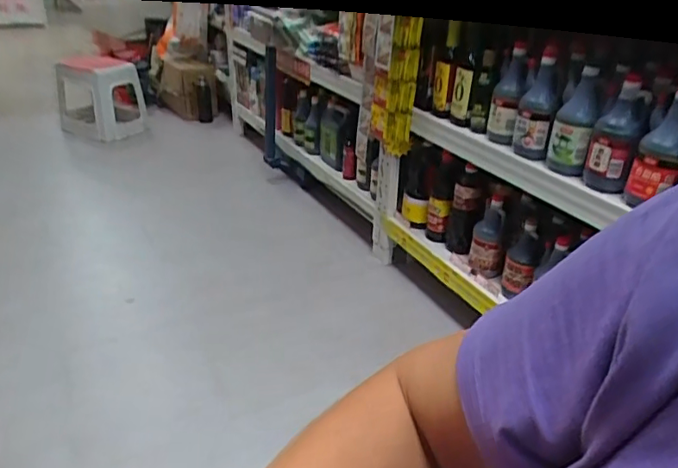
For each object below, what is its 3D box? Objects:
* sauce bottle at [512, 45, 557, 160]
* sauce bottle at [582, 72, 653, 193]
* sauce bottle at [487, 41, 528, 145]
[{"bbox_3d":[0.442,-0.281,1.203,0.089,0.223,0.081,2,29,-1],"label":"sauce bottle"},{"bbox_3d":[0.537,-0.188,1.056,0.082,0.207,0.088,16,32,22],"label":"sauce bottle"},{"bbox_3d":[0.396,-0.323,1.288,0.065,0.223,0.089,10,30,14],"label":"sauce bottle"}]

